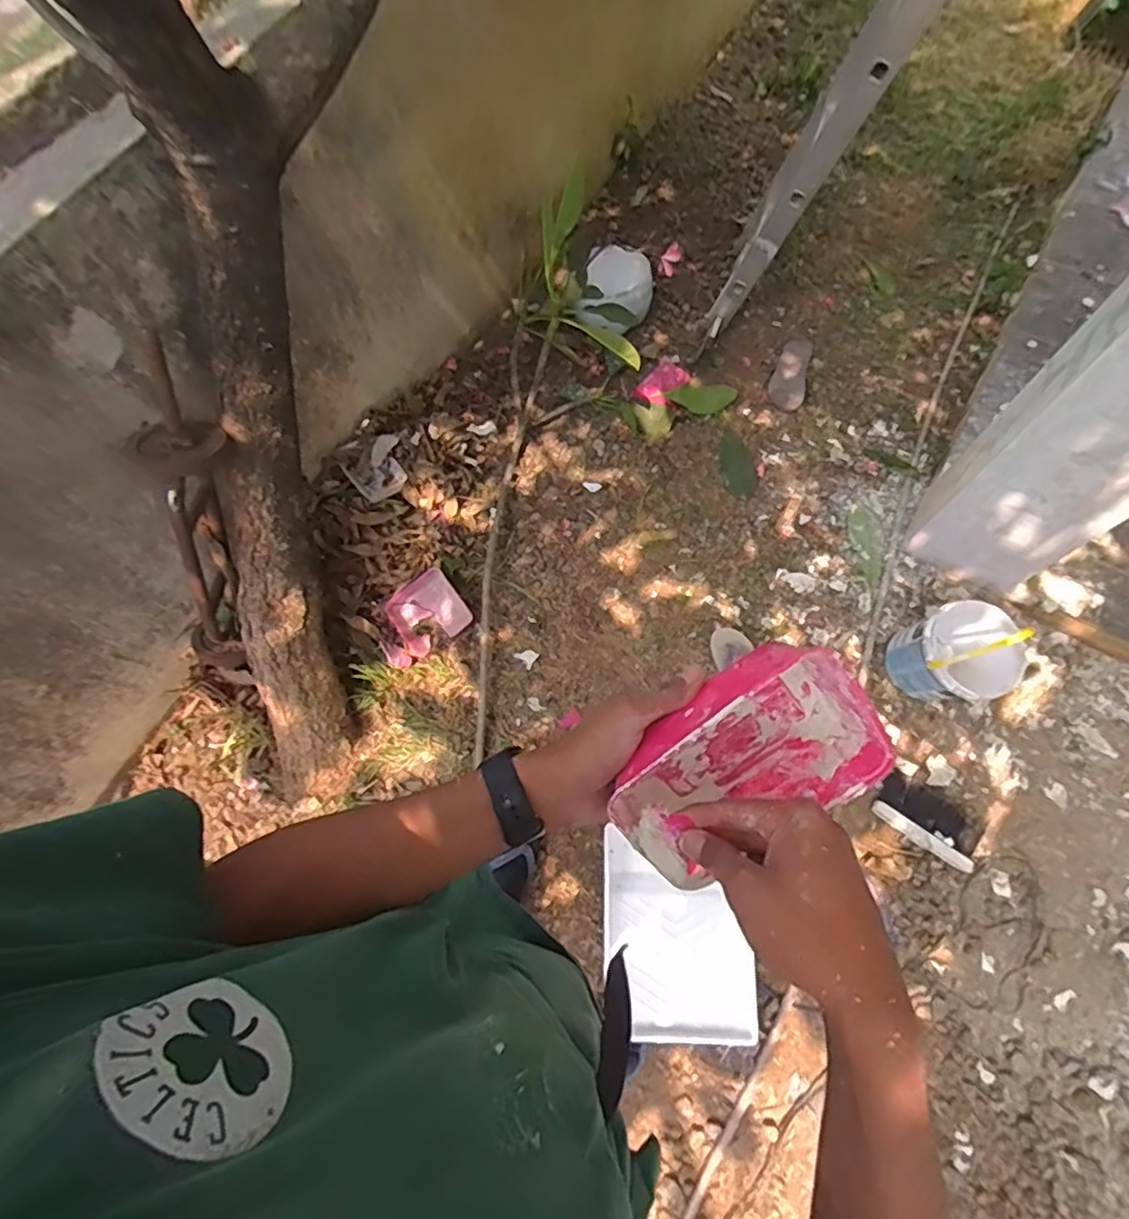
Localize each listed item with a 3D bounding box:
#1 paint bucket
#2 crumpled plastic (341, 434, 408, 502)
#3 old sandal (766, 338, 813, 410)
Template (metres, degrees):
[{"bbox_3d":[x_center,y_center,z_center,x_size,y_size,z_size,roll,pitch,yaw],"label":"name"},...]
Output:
[{"bbox_3d":[0.851,0.094,1.326,0.210,0.255,0.197,-1,71,2],"label":"paint bucket"},{"bbox_3d":[-0.458,-0.344,1.541,0.149,0.039,0.129,-36,100,-9],"label":"crumpled plastic"},{"bbox_3d":[0.637,-0.667,1.742,0.092,0.033,0.255,16,72,7],"label":"old sandal"}]

